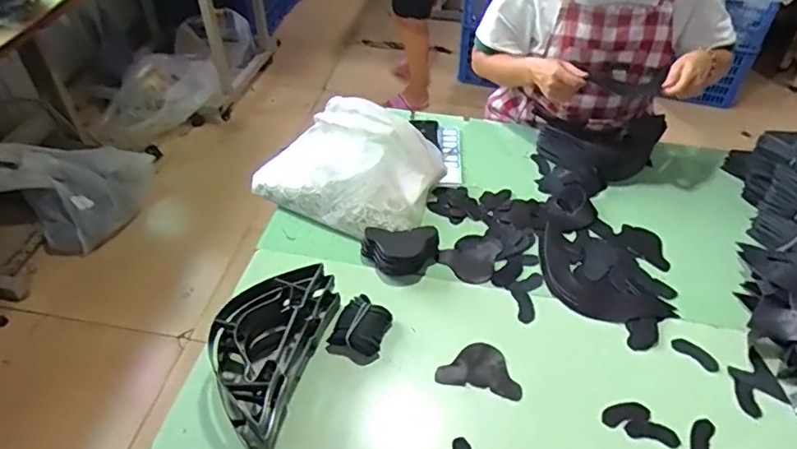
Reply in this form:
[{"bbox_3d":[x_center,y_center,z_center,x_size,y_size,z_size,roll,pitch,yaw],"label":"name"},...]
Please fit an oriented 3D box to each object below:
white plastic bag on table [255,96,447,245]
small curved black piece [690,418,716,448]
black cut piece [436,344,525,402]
[{"bbox_3d":[-0.099,-0.126,1.142,0.345,0.147,0.290,14,54,17],"label":"white plastic bag on table"},{"bbox_3d":[0.430,0.307,0.803,0.031,0.007,0.072,16,54,18],"label":"small curved black piece"},{"bbox_3d":[0.129,0.220,0.878,0.127,0.008,0.079,13,56,8],"label":"black cut piece"}]

